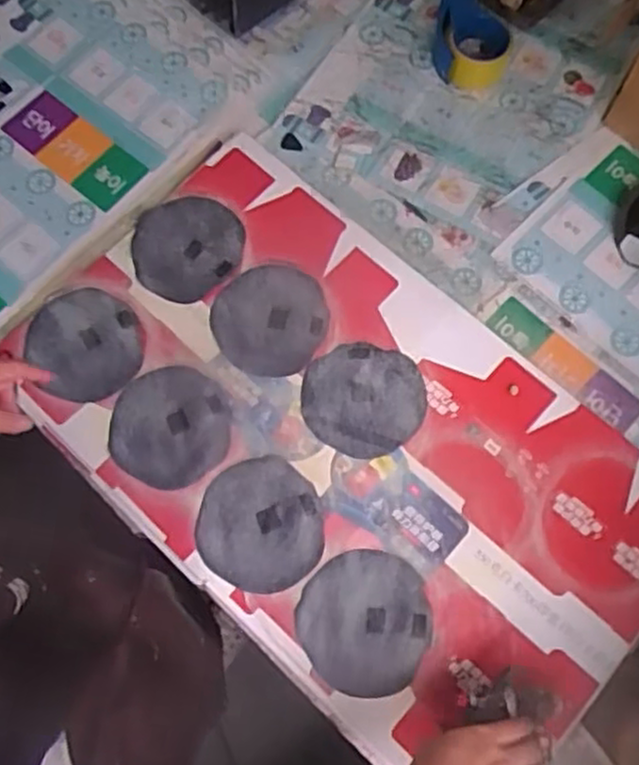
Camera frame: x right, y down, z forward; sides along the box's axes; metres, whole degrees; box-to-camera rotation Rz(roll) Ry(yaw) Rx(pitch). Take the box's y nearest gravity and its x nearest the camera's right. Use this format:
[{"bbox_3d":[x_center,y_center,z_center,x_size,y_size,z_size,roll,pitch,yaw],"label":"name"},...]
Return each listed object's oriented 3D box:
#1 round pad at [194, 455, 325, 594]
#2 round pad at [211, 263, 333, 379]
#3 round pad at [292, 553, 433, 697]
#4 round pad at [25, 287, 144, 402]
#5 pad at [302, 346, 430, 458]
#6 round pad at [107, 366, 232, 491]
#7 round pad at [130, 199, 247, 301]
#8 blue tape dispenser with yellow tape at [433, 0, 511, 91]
[{"bbox_3d":[-0.068,0.163,0.853,0.143,0.010,0.148,0,69,0],"label":"round pad"},{"bbox_3d":[-0.063,-0.082,0.948,0.144,0.013,0.147,0,69,0],"label":"round pad"},{"bbox_3d":[0.049,0.261,0.807,0.142,0.014,0.147,0,69,0],"label":"round pad"},{"bbox_3d":[-0.299,-0.049,0.940,0.145,0.016,0.143,0,69,0],"label":"round pad"},{"bbox_3d":[0.055,0.017,0.897,0.144,0.014,0.138,0,69,0],"label":"pad"},{"bbox_3d":[-0.182,0.051,0.891,0.142,0.009,0.149,0,69,0],"label":"round pad"},{"bbox_3d":[-0.173,-0.176,0.965,0.146,0.016,0.152,0,69,0],"label":"round pad"},{"bbox_3d":[0.219,-0.495,1.047,0.112,0.057,0.152,11,70,5],"label":"blue tape dispenser with yellow tape"}]

